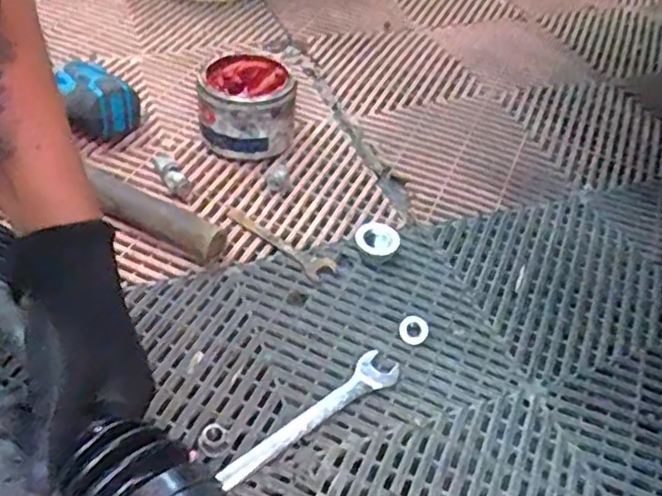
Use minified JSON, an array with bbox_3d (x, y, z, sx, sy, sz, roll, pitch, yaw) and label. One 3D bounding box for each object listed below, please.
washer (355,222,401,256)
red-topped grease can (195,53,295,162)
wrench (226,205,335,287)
[{"bbox_3d":[0.045,-0.008,0.627,0.036,0.011,0.037,-28,67,-20],"label":"washer"},{"bbox_3d":[-0.090,-0.152,0.736,0.100,0.084,0.109,4,44,-4],"label":"red-topped grease can"},{"bbox_3d":[-0.049,-0.007,0.646,0.131,0.011,0.028,37,51,28],"label":"wrench"}]

